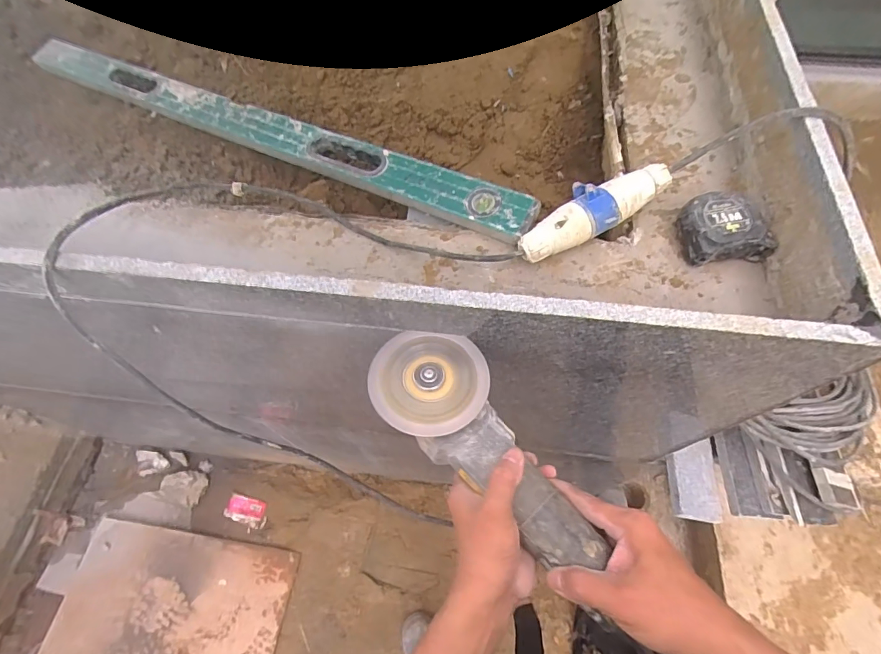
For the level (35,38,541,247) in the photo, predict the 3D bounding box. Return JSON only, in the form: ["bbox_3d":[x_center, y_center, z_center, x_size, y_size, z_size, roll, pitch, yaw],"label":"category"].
[{"bbox_3d":[-0.322,-0.320,0.674,0.992,0.022,0.064,25,81,19],"label":"level"}]

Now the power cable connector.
[{"bbox_3d":[0.180,-0.135,0.504,0.200,0.053,0.060,-25,65,-11],"label":"power cable connector"}]

